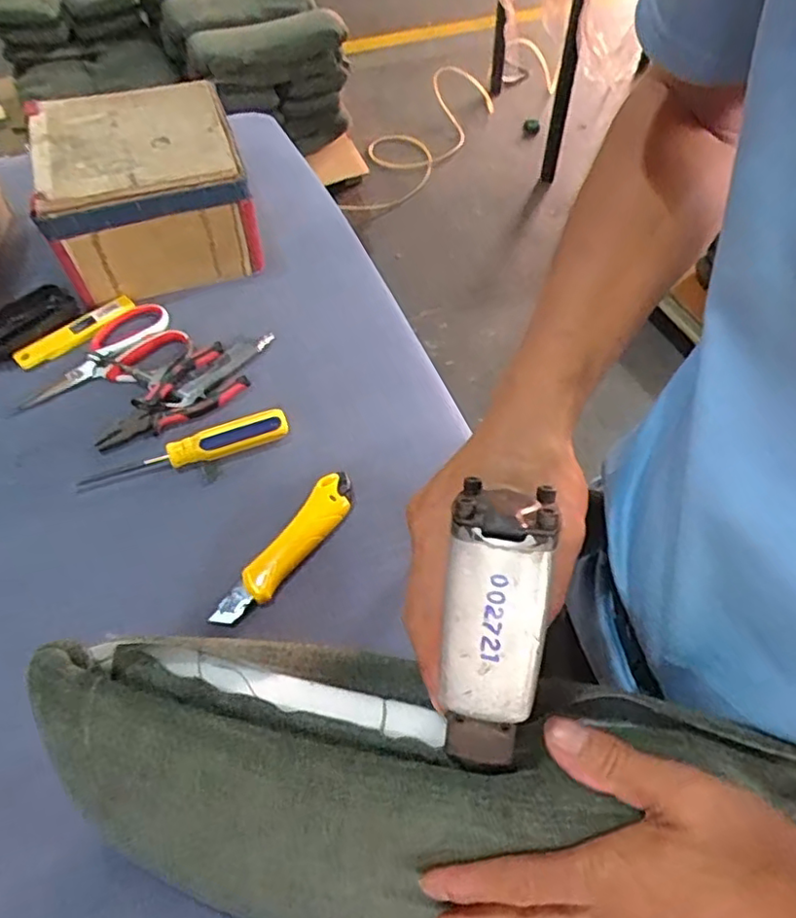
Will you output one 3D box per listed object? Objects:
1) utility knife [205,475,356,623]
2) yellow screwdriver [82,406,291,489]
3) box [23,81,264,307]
[{"bbox_3d":[-0.094,0.077,0.548,0.035,0.021,0.163,31,62,20],"label":"utility knife"},{"bbox_3d":[-0.201,-0.009,0.594,0.193,0.020,0.026,-16,57,-10],"label":"yellow screwdriver"},{"bbox_3d":[-0.289,-0.312,0.734,0.210,0.127,0.208,-17,57,-10],"label":"box"}]

